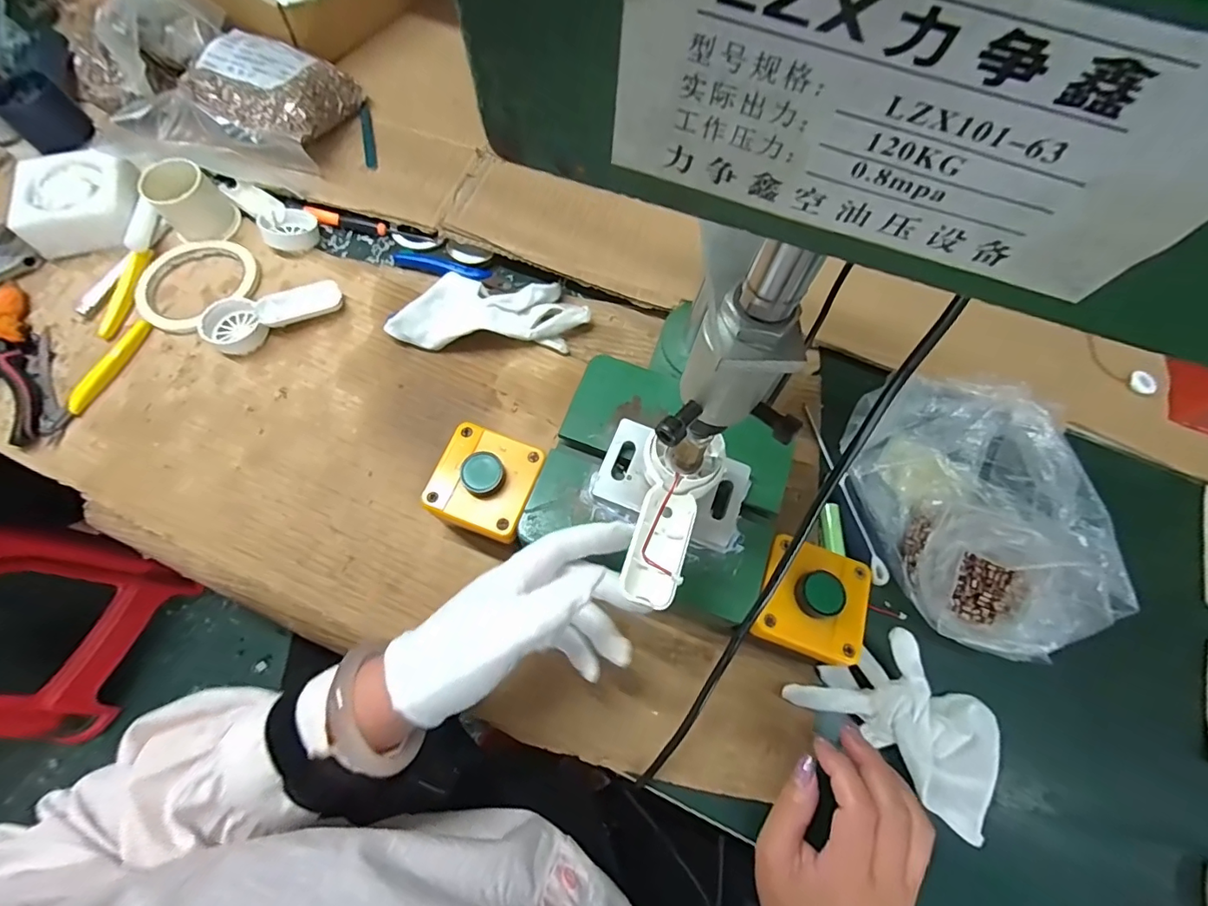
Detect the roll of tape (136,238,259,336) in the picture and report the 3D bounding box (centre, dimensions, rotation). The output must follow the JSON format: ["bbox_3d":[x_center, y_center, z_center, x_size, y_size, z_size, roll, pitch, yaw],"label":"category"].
[{"bbox_3d":[-0.362,-0.152,0.450,0.098,0.014,0.098,1,70,-1],"label":"roll of tape"}]

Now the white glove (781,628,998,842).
[{"bbox_3d":[0.205,0.176,0.342,0.137,0.026,0.078,36,73,11],"label":"white glove"}]

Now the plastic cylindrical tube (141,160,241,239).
[{"bbox_3d":[-0.368,-0.224,0.453,0.052,0.048,0.050,-42,77,-16],"label":"plastic cylindrical tube"}]

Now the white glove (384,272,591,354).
[{"bbox_3d":[-0.097,-0.122,0.439,0.162,0.034,0.055,0,70,-2],"label":"white glove"}]

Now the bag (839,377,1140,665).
[{"bbox_3d":[0.278,0.038,0.381,0.144,0.065,0.207,-12,69,-8],"label":"bag"}]

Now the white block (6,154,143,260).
[{"bbox_3d":[-0.469,-0.226,0.460,0.092,0.039,0.086,-13,71,-7],"label":"white block"}]

